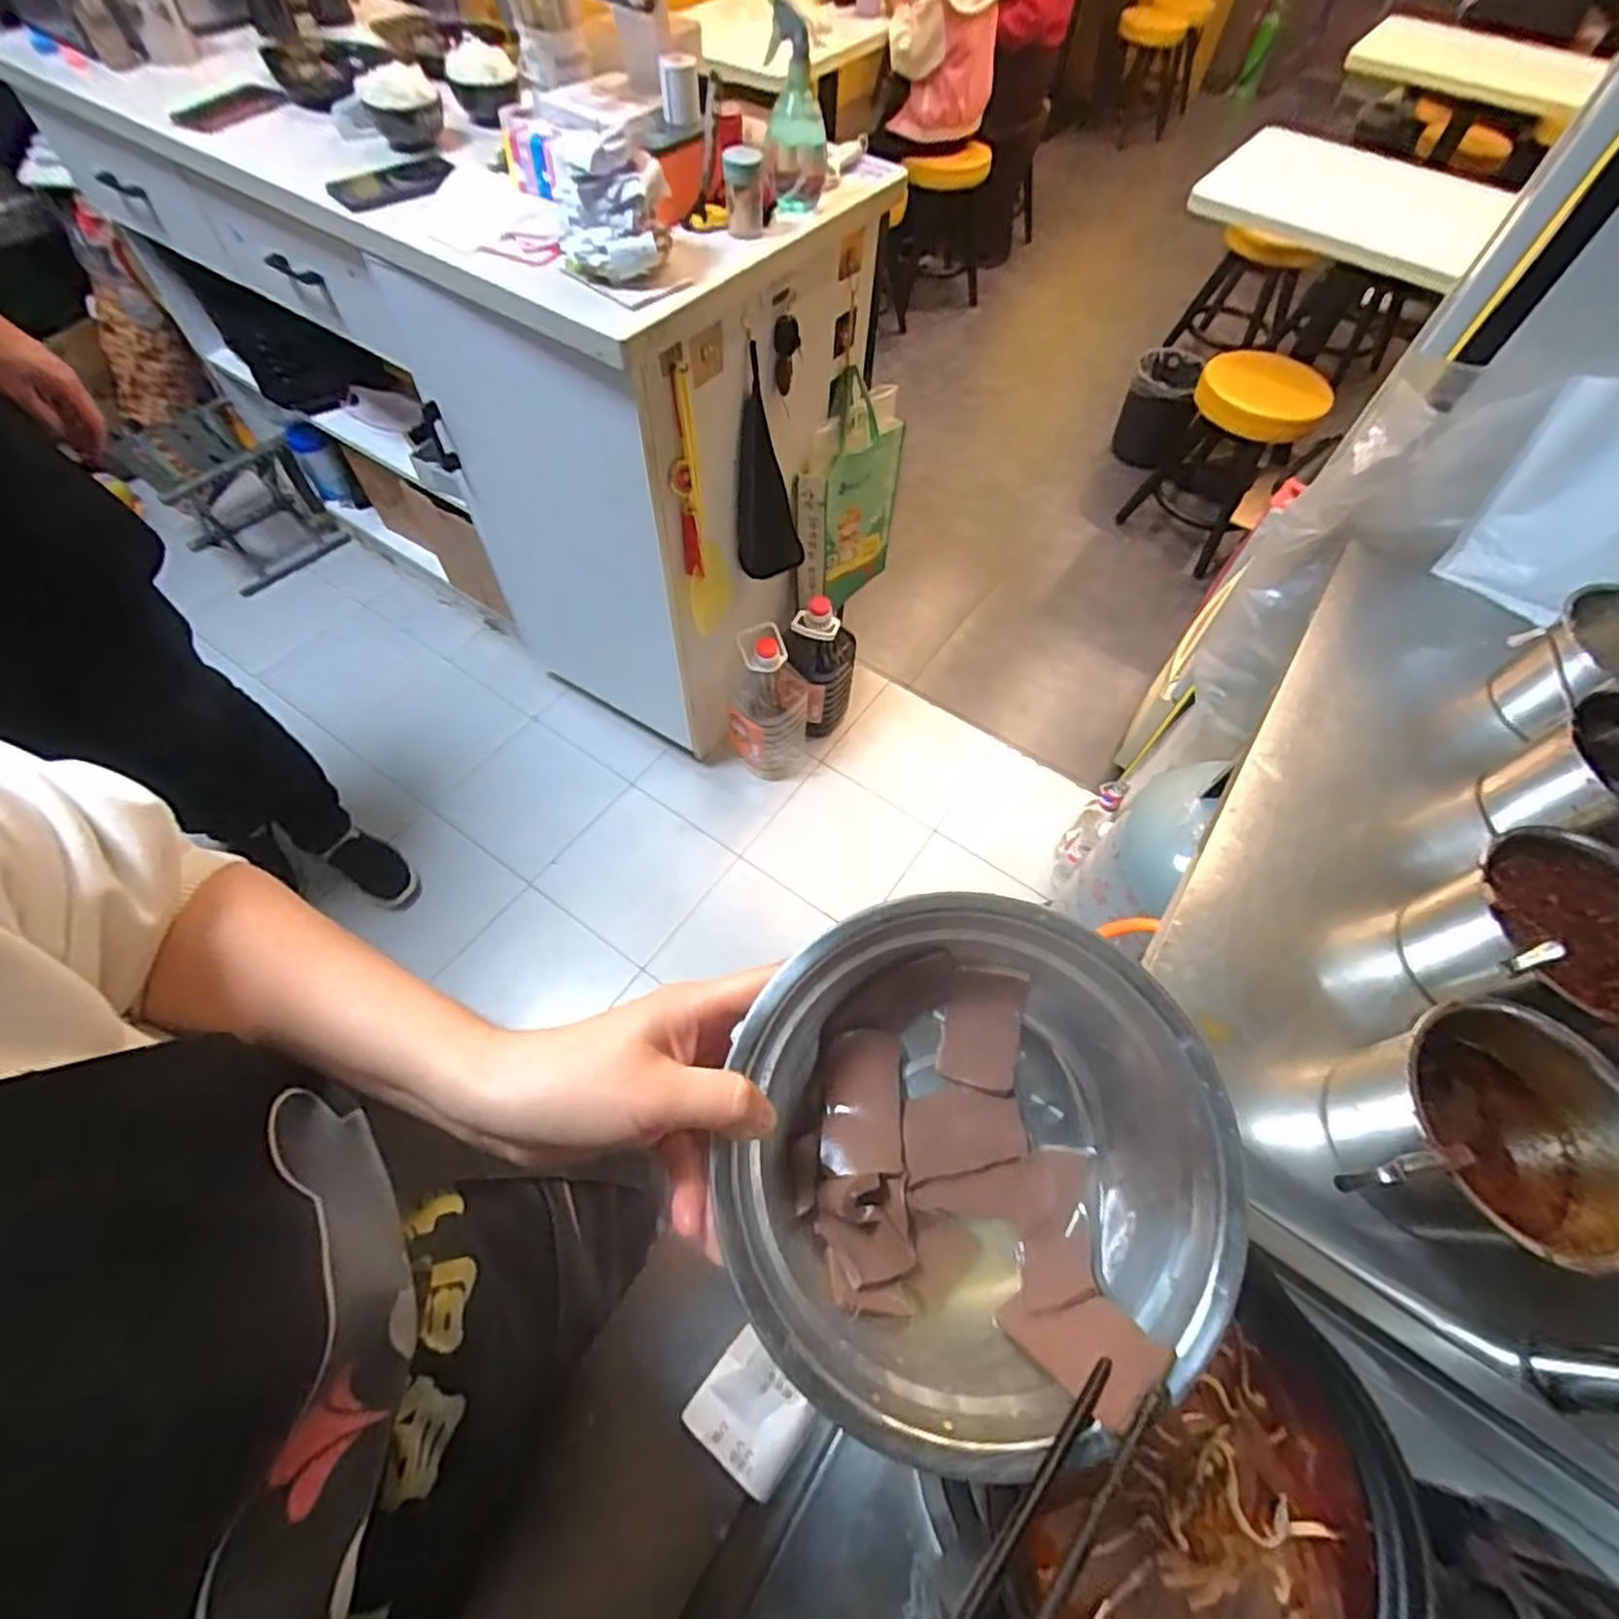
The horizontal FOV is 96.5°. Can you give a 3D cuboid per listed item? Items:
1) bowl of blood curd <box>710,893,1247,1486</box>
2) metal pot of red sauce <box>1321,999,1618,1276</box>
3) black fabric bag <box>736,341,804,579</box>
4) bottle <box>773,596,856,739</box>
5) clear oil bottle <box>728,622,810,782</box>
[{"bbox_3d":[0.059,0.138,0.290,0.185,0.083,0.182,1,60,-2],"label":"bowl of blood curd"},{"bbox_3d":[0.458,0.225,0.500,0.133,0.113,0.153,9,60,2],"label":"metal pot of red sauce"},{"bbox_3d":[-0.071,-0.548,1.183,0.107,0.374,0.065,-28,49,-22],"label":"black fabric bag"},{"bbox_3d":[0.020,-0.289,1.533,0.136,0.327,0.138,14,60,5],"label":"bottle"},{"bbox_3d":[-0.081,-0.201,1.452,0.154,0.325,0.139,6,60,0],"label":"clear oil bottle"}]

